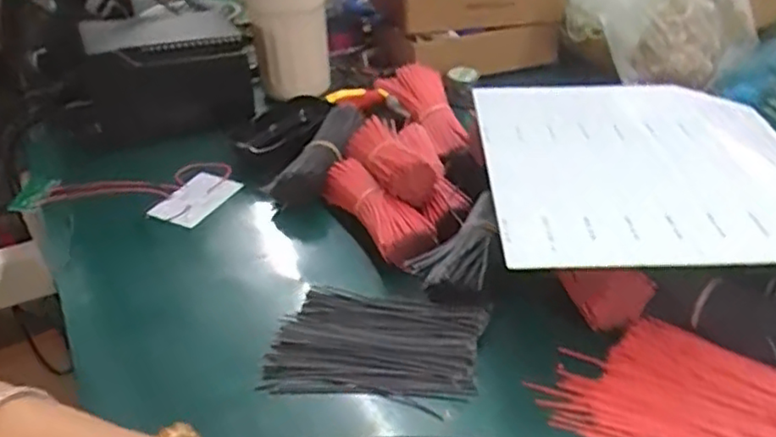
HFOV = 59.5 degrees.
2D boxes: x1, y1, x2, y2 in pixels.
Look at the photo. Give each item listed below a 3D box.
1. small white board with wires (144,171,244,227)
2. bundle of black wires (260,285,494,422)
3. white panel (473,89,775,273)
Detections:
[{"bbox_3d":[-0.159,-0.016,0.559,0.042,0.012,0.071,13,39,24],"label":"small white board with wires"},{"bbox_3d":[-0.006,0.078,0.415,0.121,0.011,0.084,4,36,12],"label":"bundle of black wires"},{"bbox_3d":[0.172,-0.037,0.451,0.213,0.021,0.236,-3,35,3],"label":"white panel"}]

